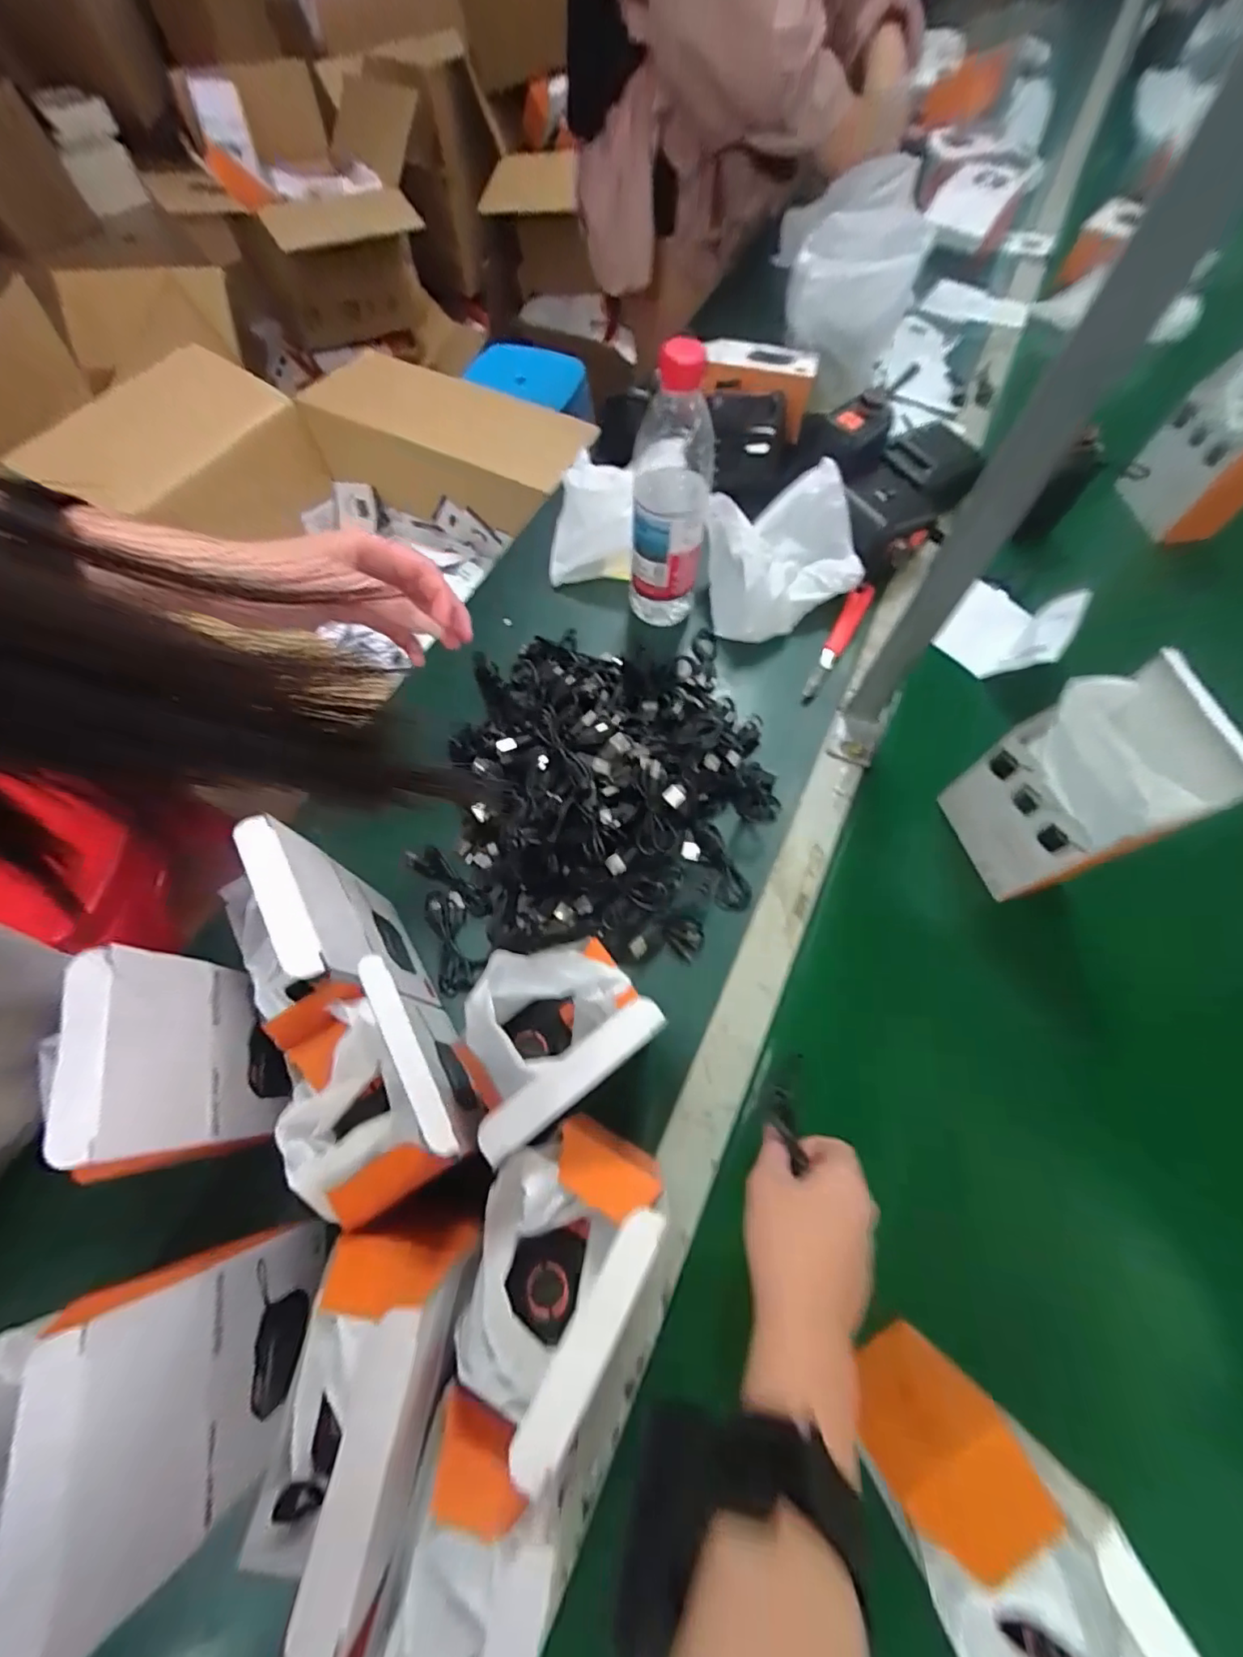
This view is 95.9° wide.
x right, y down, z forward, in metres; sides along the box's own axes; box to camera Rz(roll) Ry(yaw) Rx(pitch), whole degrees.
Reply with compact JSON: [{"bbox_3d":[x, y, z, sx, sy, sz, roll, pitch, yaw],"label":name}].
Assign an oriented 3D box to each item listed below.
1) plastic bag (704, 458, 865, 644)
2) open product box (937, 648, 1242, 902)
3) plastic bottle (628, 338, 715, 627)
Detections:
[{"bbox_3d":[0.160,-0.265,0.550,0.150,0.088,0.120,-11,66,-6],"label":"plastic bag"},{"bbox_3d":[0.318,-0.027,0.396,0.068,0.161,0.100,-19,67,-10],"label":"open product box"},{"bbox_3d":[0.042,-0.281,0.490,0.072,0.213,0.078,2,65,0],"label":"plastic bottle"}]

